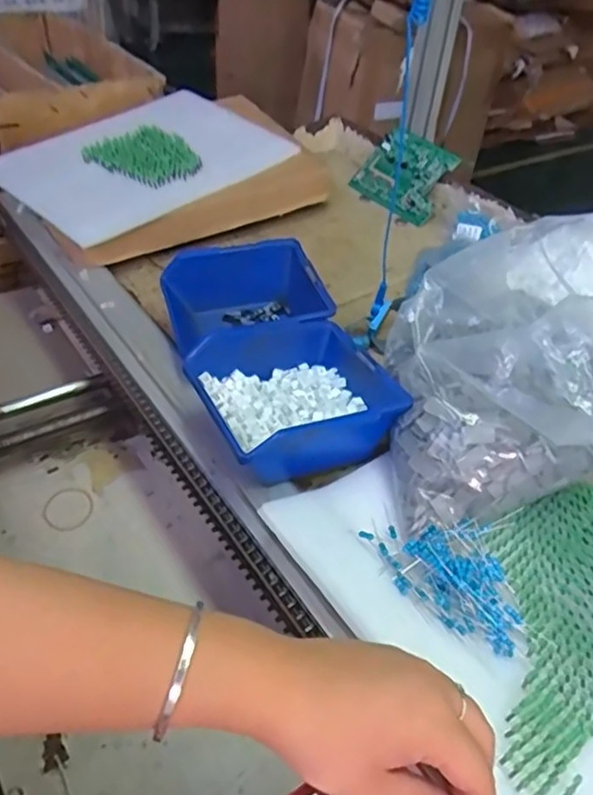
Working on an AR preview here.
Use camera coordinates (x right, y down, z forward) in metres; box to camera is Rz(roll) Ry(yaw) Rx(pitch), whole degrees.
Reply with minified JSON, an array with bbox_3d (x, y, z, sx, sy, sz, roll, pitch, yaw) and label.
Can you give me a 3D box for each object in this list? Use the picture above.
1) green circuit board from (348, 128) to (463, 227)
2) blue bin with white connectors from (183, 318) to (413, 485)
[{"bbox_3d":[0.133,-0.272,0.777,0.125,0.092,0.013,44,9,29],"label":"green circuit board"},{"bbox_3d":[-0.002,0.002,0.473,0.128,0.063,0.123,-12,44,-23],"label":"blue bin with white connectors"}]

